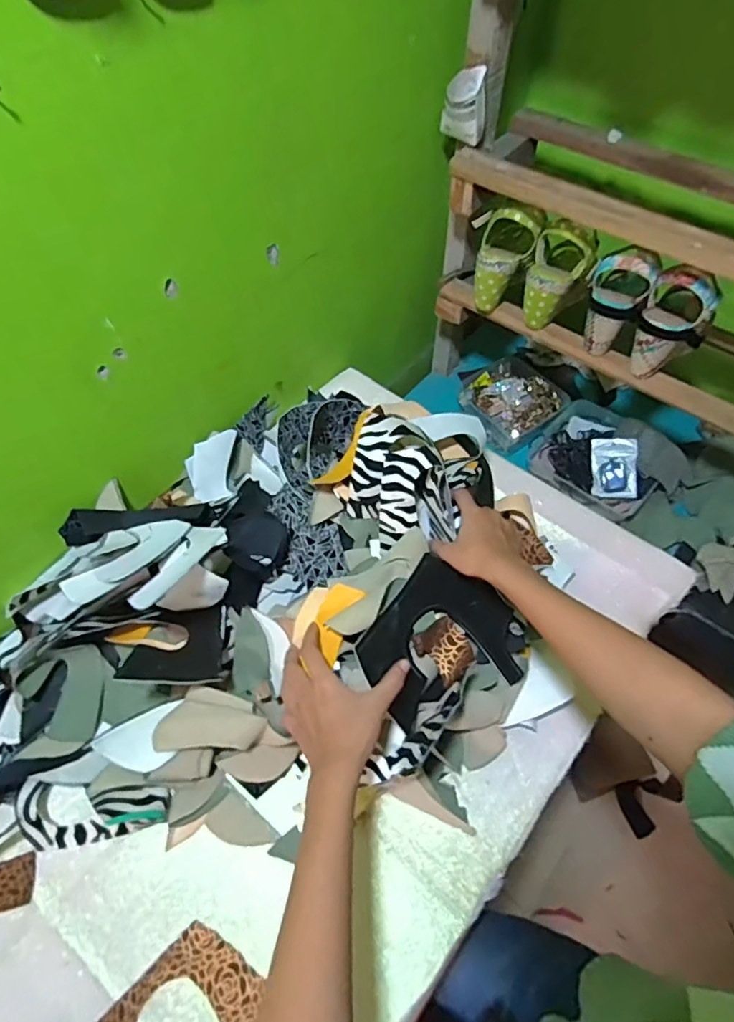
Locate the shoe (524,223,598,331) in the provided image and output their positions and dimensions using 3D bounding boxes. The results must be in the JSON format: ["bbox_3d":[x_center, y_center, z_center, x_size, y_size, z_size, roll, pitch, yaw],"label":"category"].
[{"bbox_3d":[0.277,-0.341,0.810,0.083,0.137,0.083,16,57,11],"label":"shoe"}]

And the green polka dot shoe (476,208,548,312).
[{"bbox_3d":[0.199,-0.376,0.838,0.079,0.149,0.075,35,32,18],"label":"green polka dot shoe"}]

